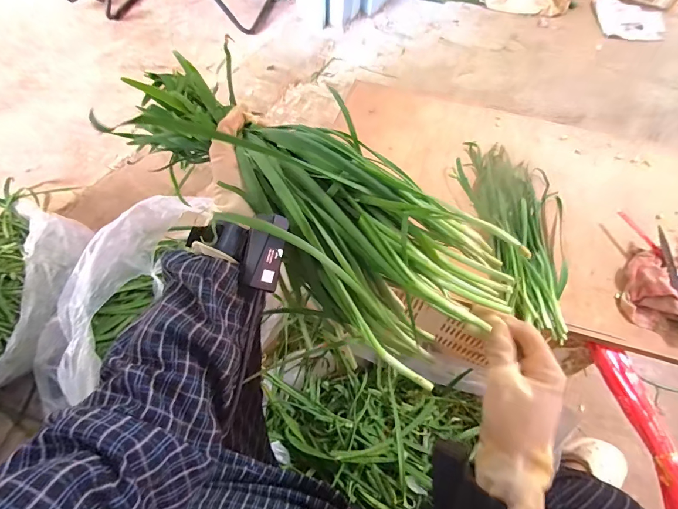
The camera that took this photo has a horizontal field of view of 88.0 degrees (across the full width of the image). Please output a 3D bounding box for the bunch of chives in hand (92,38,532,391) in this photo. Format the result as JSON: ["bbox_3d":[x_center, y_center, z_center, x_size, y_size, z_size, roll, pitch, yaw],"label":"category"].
[{"bbox_3d":[-0.031,-0.067,0.375,0.422,0.101,0.172,35,64,7],"label":"bunch of chives in hand"}]

